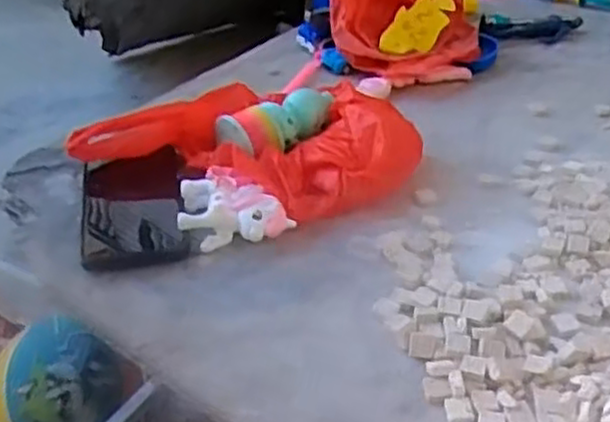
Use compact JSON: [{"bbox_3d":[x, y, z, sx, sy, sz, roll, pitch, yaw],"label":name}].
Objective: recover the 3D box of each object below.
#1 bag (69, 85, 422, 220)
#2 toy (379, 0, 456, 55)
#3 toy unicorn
[{"bbox_3d":[-0.042,-0.049,0.638,0.252,0.059,0.183,-23,41,-27],"label":"bag"},{"bbox_3d":[0.128,-0.207,0.835,0.101,0.052,0.012,-36,16,-13],"label":"toy"},{"bbox_3d":[-0.064,0.003,0.588,0.071,0.034,0.089,-27,43,-30],"label":"toy unicorn"}]

